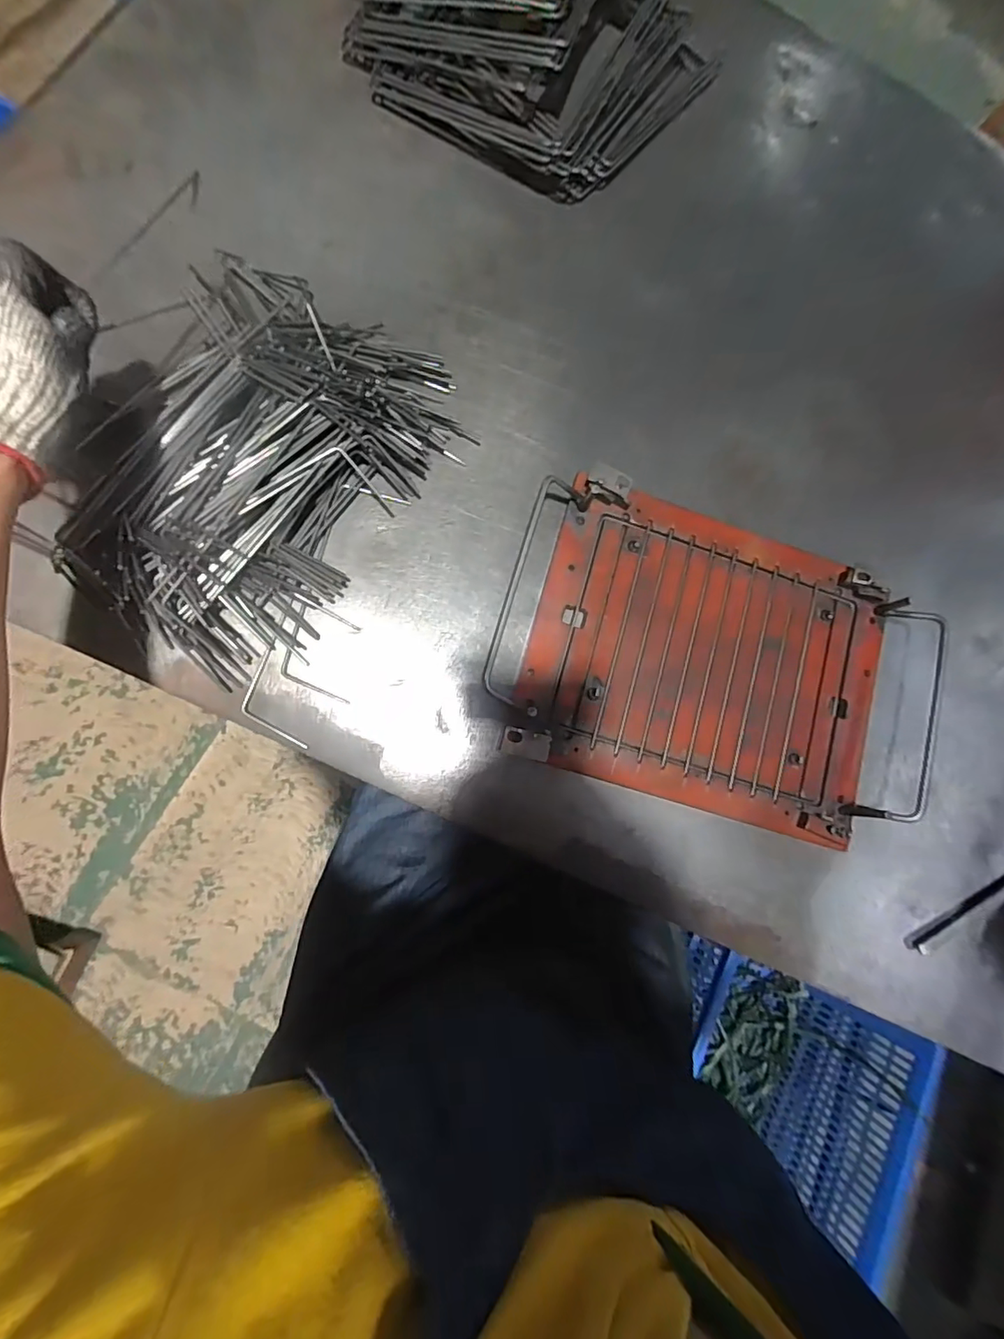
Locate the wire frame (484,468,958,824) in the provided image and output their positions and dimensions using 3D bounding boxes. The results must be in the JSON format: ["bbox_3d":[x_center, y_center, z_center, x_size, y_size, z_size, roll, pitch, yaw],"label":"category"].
[{"bbox_3d":[0.176,-0.010,0.436,0.361,0.041,0.196,17,78,-7],"label":"wire frame"}]

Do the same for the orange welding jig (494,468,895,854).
[{"bbox_3d":[0.172,-0.009,0.437,0.292,0.028,0.236,17,78,-7],"label":"orange welding jig"}]

